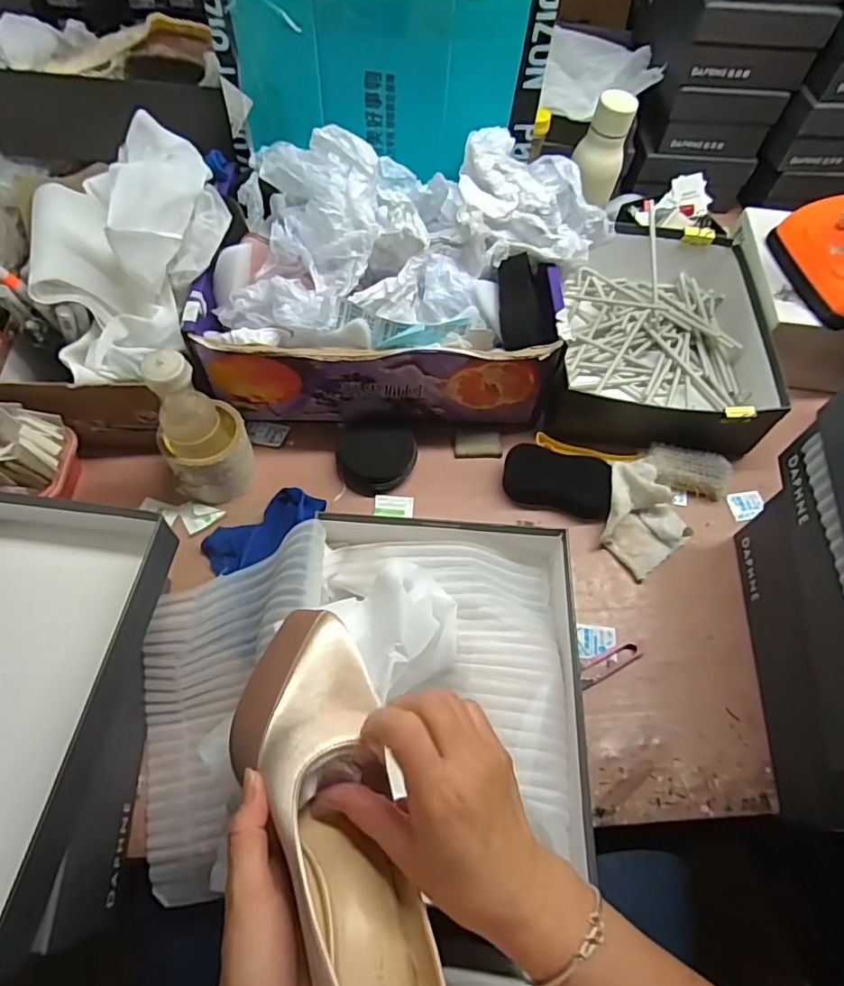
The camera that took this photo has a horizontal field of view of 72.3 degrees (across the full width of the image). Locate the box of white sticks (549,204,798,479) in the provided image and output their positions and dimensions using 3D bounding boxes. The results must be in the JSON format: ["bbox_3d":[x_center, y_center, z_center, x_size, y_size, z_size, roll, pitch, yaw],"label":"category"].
[{"bbox_3d":[0.309,-0.213,0.754,0.254,0.092,0.338,13,61,4],"label":"box of white sticks"}]

